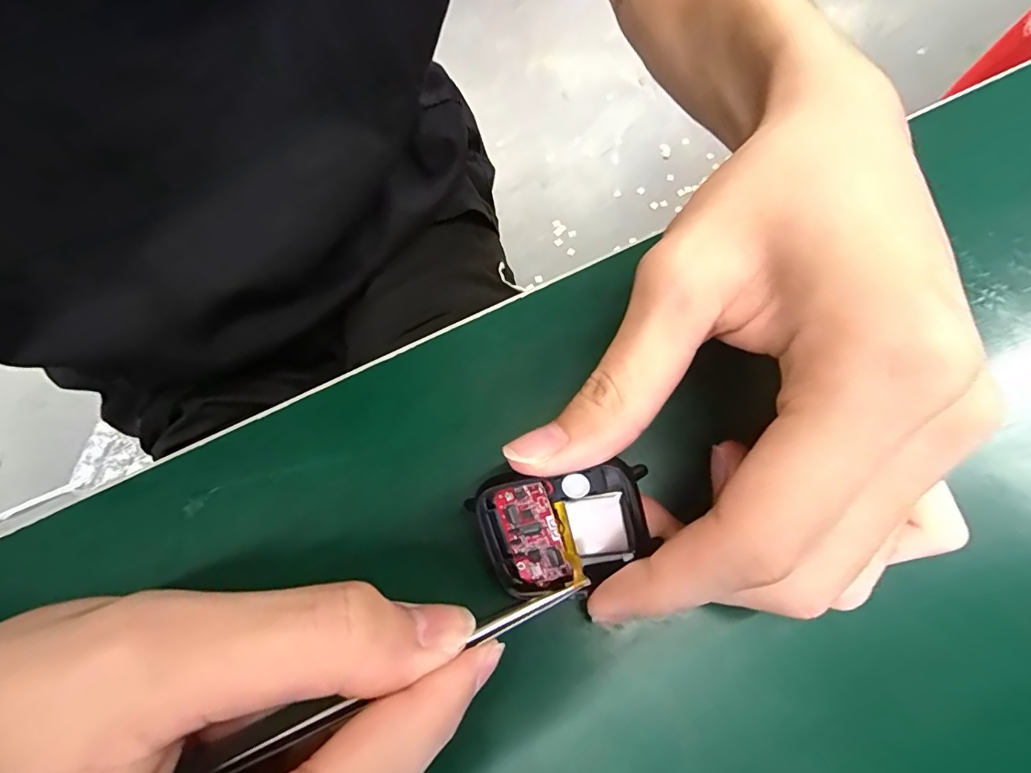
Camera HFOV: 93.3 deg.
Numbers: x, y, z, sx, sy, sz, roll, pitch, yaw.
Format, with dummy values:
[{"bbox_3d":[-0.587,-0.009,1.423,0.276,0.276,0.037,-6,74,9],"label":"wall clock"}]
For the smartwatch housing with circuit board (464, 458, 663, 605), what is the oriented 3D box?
[{"bbox_3d":[0.013,0.038,0.131,0.046,0.005,0.037,-20,103,13],"label":"smartwatch housing with circuit board"}]

